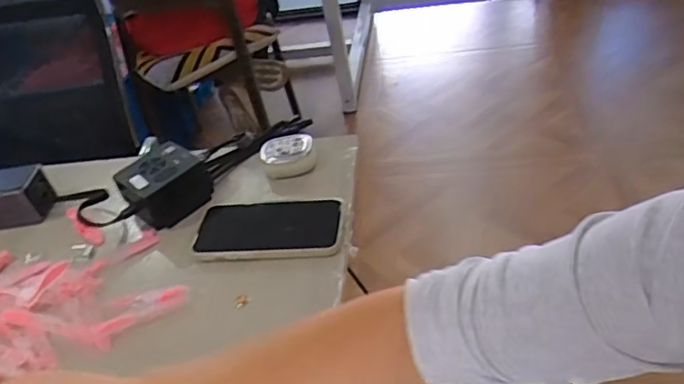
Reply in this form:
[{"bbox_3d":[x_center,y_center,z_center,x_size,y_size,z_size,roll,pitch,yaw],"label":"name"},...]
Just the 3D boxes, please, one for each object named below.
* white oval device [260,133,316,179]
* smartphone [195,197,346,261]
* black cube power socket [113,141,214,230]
[{"bbox_3d":[-0.059,-0.038,0.635,0.059,0.035,0.043,-12,38,0],"label":"white oval device"},{"bbox_3d":[-0.071,0.036,0.558,0.146,0.017,0.077,-4,39,9],"label":"smartphone"},{"bbox_3d":[-0.192,-0.008,0.610,0.073,0.050,0.079,19,47,33],"label":"black cube power socket"}]

